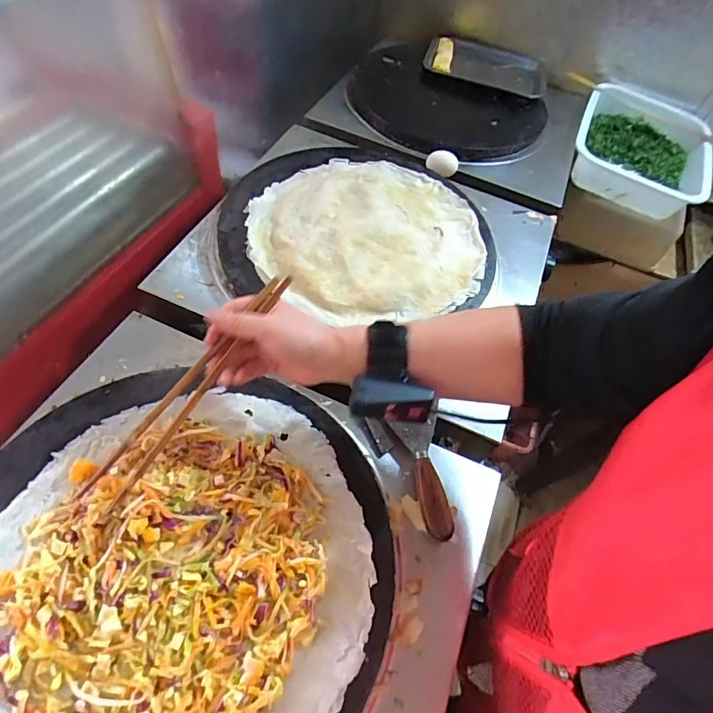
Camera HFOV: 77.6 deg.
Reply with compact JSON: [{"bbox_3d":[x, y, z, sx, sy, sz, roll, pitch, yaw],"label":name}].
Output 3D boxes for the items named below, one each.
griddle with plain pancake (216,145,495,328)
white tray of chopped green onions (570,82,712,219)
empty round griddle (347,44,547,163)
[{"bbox_3d":[0.001,-0.187,0.637,0.374,0.033,0.361,-3,58,-10],"label":"griddle with plain pancake"},{"bbox_3d":[0.574,-0.413,0.896,0.251,0.083,0.304,25,58,7],"label":"white tray of chopped green onions"},{"bbox_3d":[0.168,-0.507,0.890,0.400,0.049,0.325,33,59,12],"label":"empty round griddle"}]

